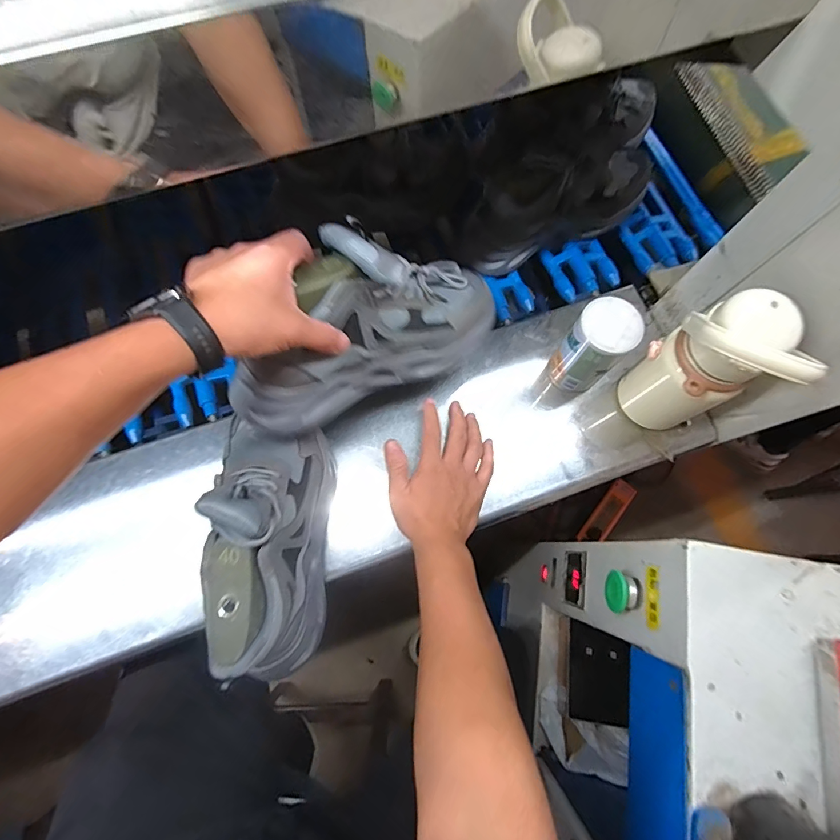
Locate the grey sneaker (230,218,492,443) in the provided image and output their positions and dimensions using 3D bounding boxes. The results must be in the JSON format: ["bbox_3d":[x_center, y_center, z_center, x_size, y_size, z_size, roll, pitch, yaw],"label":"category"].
[{"bbox_3d":[-0.048,-0.091,0.423,0.283,0.146,0.098,-27,77,-9],"label":"grey sneaker"}]

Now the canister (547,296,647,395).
[{"bbox_3d":[0.198,-0.082,0.518,0.068,0.130,0.059,36,77,8],"label":"canister"}]

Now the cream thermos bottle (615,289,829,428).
[{"bbox_3d":[0.284,-0.051,0.463,0.091,0.210,0.082,13,75,2],"label":"cream thermos bottle"}]

